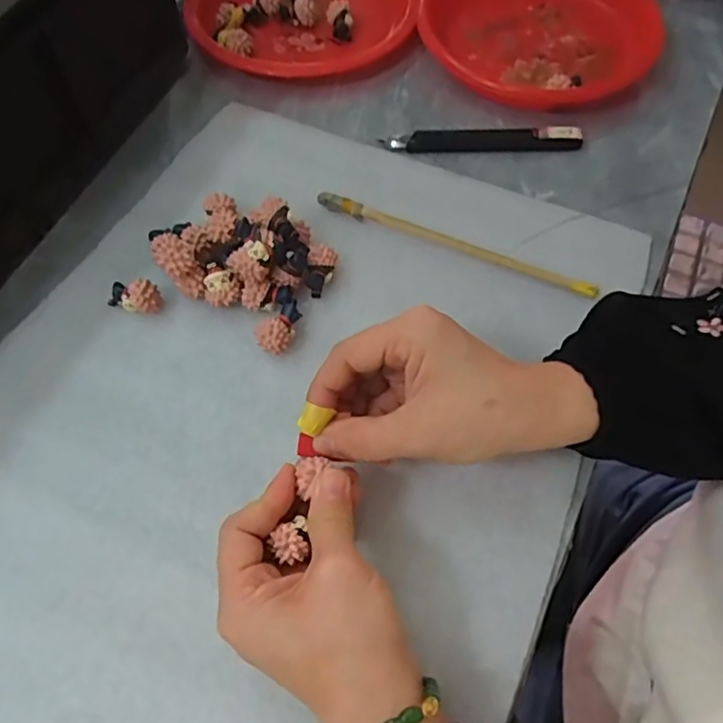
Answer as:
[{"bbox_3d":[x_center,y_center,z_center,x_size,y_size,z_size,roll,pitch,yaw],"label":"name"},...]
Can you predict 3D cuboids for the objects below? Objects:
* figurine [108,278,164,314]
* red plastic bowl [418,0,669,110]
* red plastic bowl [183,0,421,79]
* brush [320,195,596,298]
[{"bbox_3d":[-0.134,-0.040,0.368,0.032,0.015,0.018,11,59,7],"label":"figurine"},{"bbox_3d":[0.138,-0.261,0.484,0.167,0.036,0.183,28,63,16],"label":"red plastic bowl"},{"bbox_3d":[-0.047,-0.286,0.499,0.182,0.034,0.160,-4,59,-2],"label":"red plastic bowl"},{"bbox_3d":[0.056,-0.073,0.386,0.180,0.010,0.009,22,61,13],"label":"brush"}]

